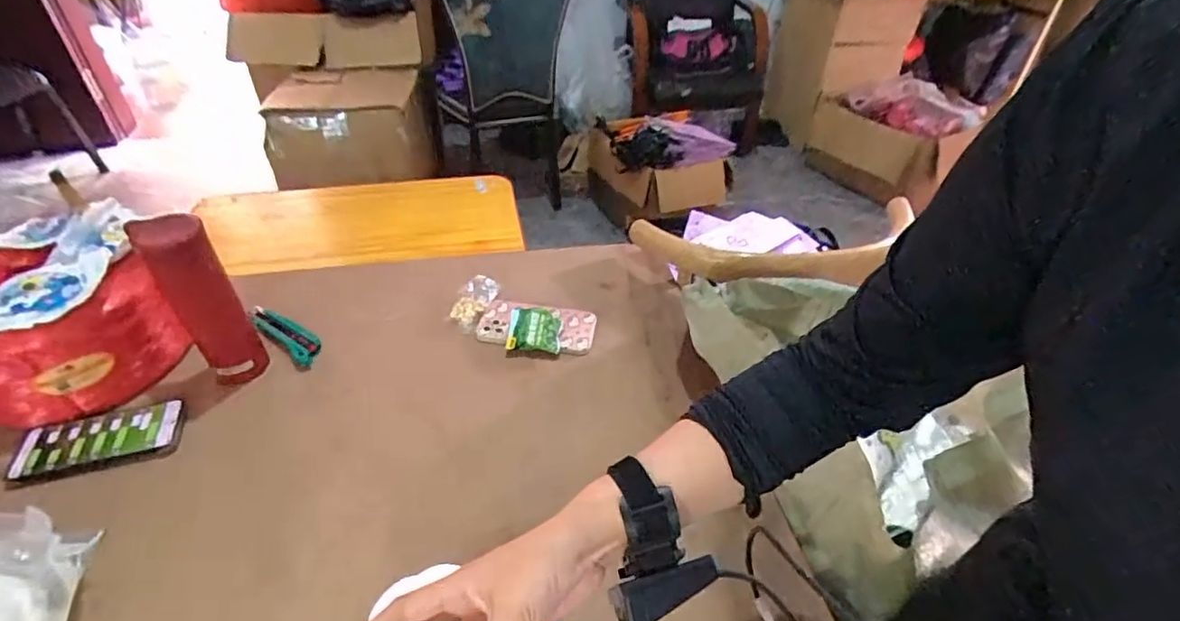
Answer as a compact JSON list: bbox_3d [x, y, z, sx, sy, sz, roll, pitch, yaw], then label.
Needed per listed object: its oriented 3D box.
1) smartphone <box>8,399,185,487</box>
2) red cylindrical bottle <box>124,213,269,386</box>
[{"bbox_3d":[-0.549,0.146,0.639,0.164,0.017,0.083,-9,43,-15],"label":"smartphone"},{"bbox_3d":[-0.445,-0.009,0.665,0.067,0.209,0.073,1,40,-1],"label":"red cylindrical bottle"}]

